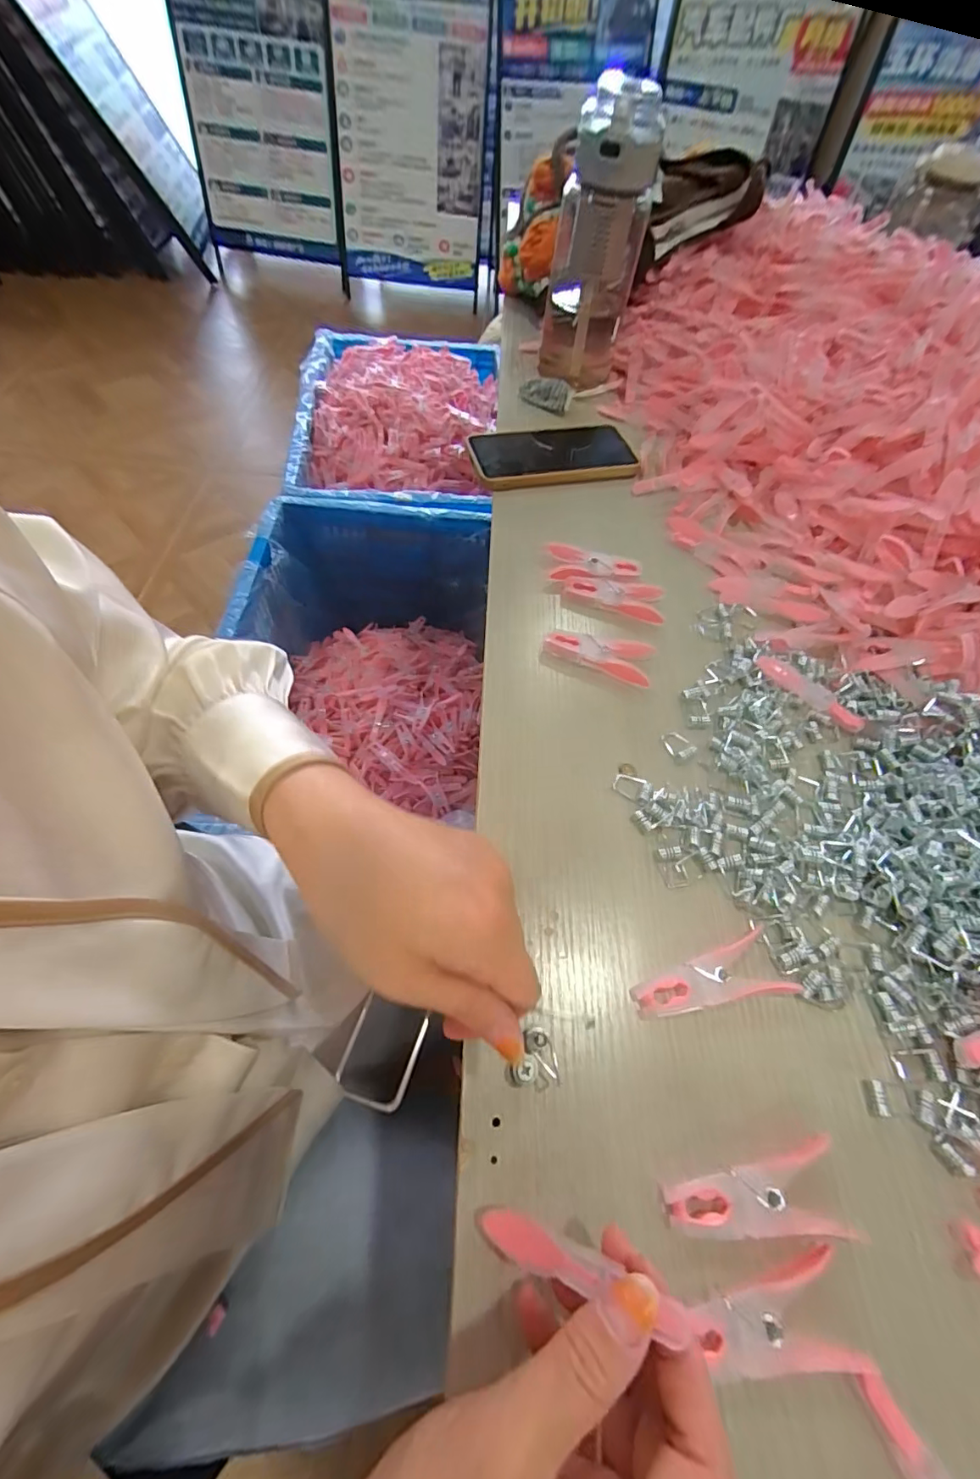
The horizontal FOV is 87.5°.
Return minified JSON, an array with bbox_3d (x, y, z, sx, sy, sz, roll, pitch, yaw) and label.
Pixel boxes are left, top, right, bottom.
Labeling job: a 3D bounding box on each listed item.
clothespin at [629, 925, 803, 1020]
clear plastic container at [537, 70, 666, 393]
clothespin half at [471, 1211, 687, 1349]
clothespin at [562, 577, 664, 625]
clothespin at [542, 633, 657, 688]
[{"bbox_3d":[0.112,0.126,0.260,0.078,0.016,0.030,-15,62,-14],"label":"clothespin"},{"bbox_3d":[0.101,-0.460,0.494,0.081,0.203,0.081,0,59,-6],"label":"clear plastic container"},{"bbox_3d":[0.028,0.187,0.181,0.080,0.007,0.013,-10,54,36],"label":"clothespin half"},{"bbox_3d":[0.097,-0.111,0.402,0.076,0.011,0.031,11,59,1],"label":"clothespin"},{"bbox_3d":[0.078,-0.065,0.365,0.076,0.013,0.039,16,59,4],"label":"clothespin"}]

